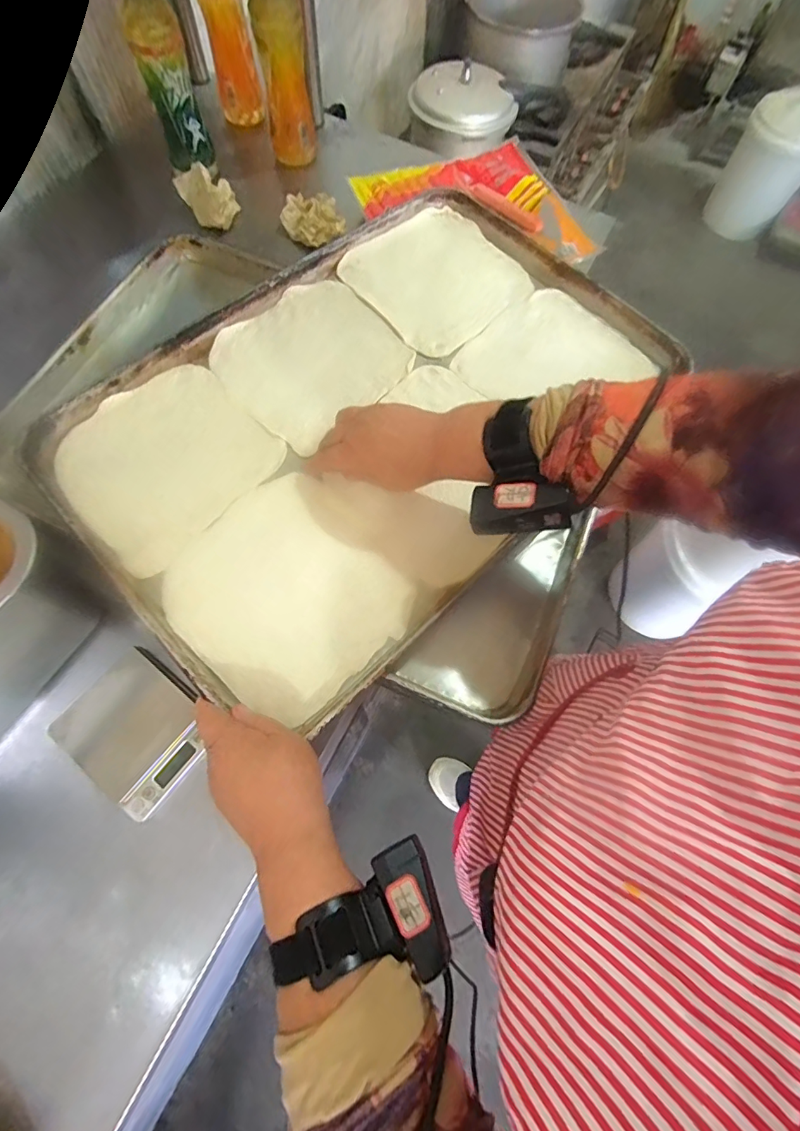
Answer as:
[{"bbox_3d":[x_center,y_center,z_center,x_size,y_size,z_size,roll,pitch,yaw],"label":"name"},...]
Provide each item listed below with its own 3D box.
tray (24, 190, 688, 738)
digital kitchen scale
[{"bbox_3d":[-0.023,-0.167,0.497,0.595,0.031,0.393,-42,76,-16],"label":"tray"},{"bbox_3d":[-0.244,0.150,0.438,0.125,0.024,0.106,36,72,12],"label":"digital kitchen scale"}]

